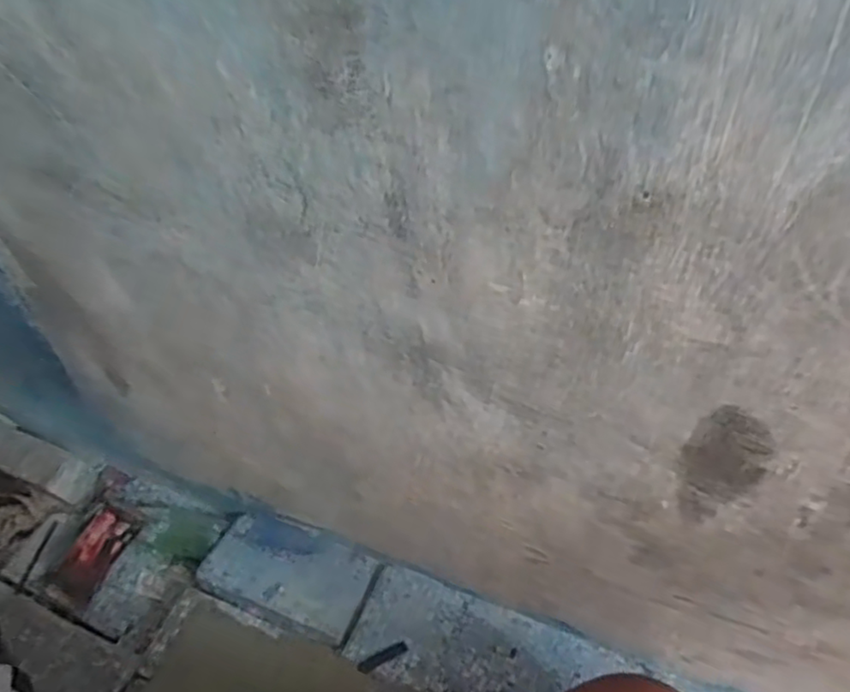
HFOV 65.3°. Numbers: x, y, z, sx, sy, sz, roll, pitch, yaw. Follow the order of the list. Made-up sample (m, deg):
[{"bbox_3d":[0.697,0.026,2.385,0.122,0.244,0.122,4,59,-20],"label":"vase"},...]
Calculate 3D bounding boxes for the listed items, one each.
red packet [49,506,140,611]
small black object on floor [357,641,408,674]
[{"bbox_3d":[-0.451,0.283,0.895,0.067,0.028,0.117,20,54,22],"label":"red packet"},{"bbox_3d":[-0.048,0.353,0.752,0.058,0.007,0.016,-25,51,-15],"label":"small black object on floor"}]

